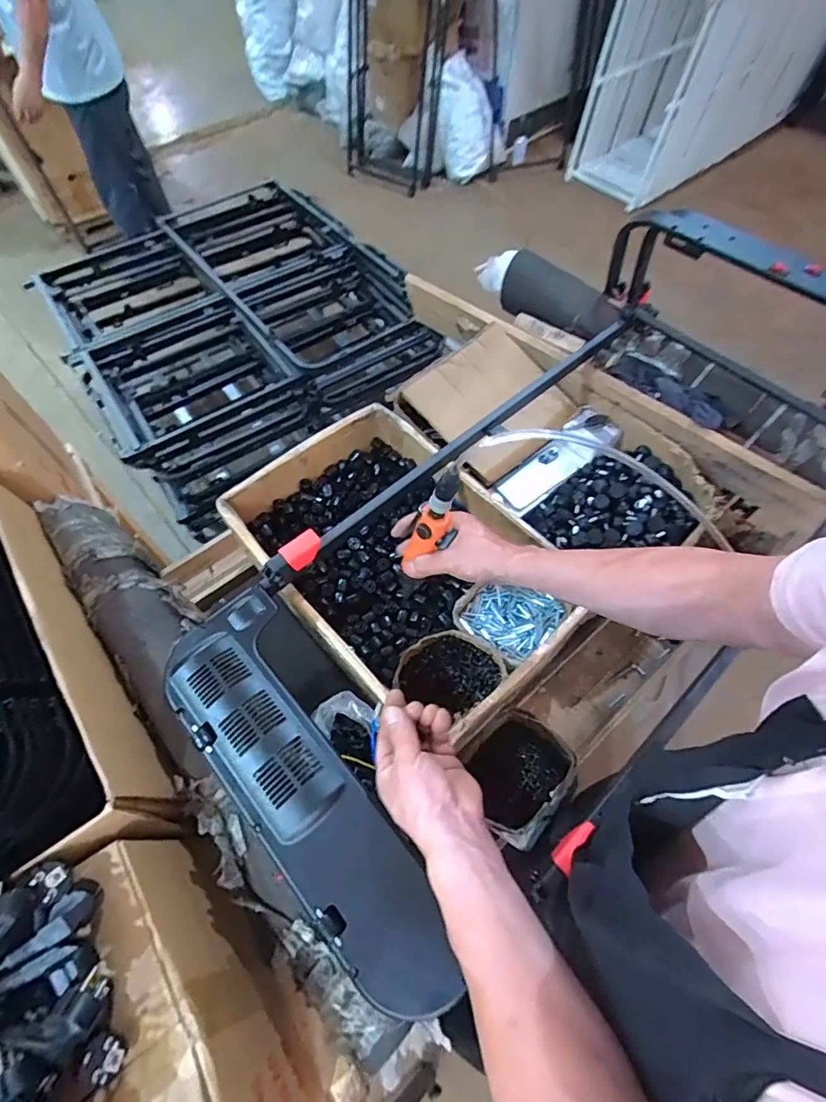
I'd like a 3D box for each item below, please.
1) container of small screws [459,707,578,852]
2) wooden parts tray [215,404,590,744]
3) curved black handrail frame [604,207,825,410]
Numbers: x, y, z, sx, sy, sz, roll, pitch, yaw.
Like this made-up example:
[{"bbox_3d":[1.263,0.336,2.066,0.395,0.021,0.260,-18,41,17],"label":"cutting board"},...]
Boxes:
[{"bbox_3d":[0.148,0.320,0.723,0.142,0.065,0.159,38,68,19],"label":"container of small screws"},{"bbox_3d":[-0.016,0.008,0.820,0.508,0.140,0.344,38,68,19],"label":"wooden parts tray"},{"bbox_3d":[0.567,-0.425,0.859,0.123,0.228,0.509,-38,68,-19],"label":"curved black handrail frame"}]

